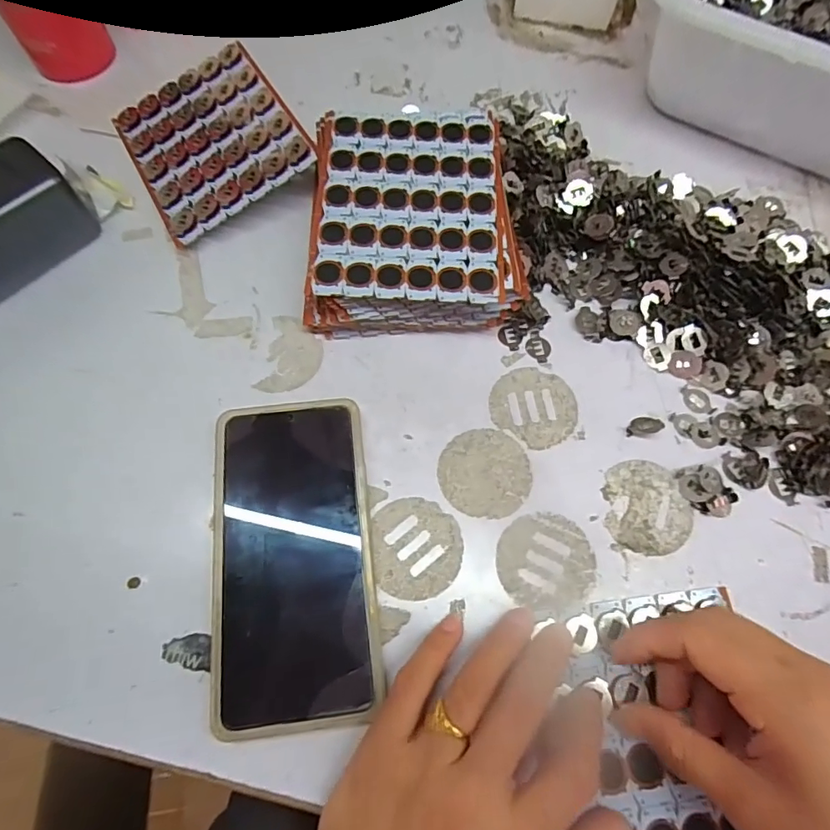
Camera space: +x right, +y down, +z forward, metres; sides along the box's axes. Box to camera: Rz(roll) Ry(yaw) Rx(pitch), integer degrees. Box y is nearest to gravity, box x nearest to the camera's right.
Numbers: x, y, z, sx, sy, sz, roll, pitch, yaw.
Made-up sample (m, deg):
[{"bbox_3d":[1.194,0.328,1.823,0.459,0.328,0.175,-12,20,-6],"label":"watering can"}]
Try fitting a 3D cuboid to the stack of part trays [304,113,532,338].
[{"bbox_3d":[0.000,-0.129,0.336,0.131,0.041,0.151,0,69,-2],"label":"stack of part trays"}]

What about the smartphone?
[{"bbox_3d":[-0.064,0.074,0.270,0.082,0.015,0.166,-6,69,-4],"label":"smartphone"}]

